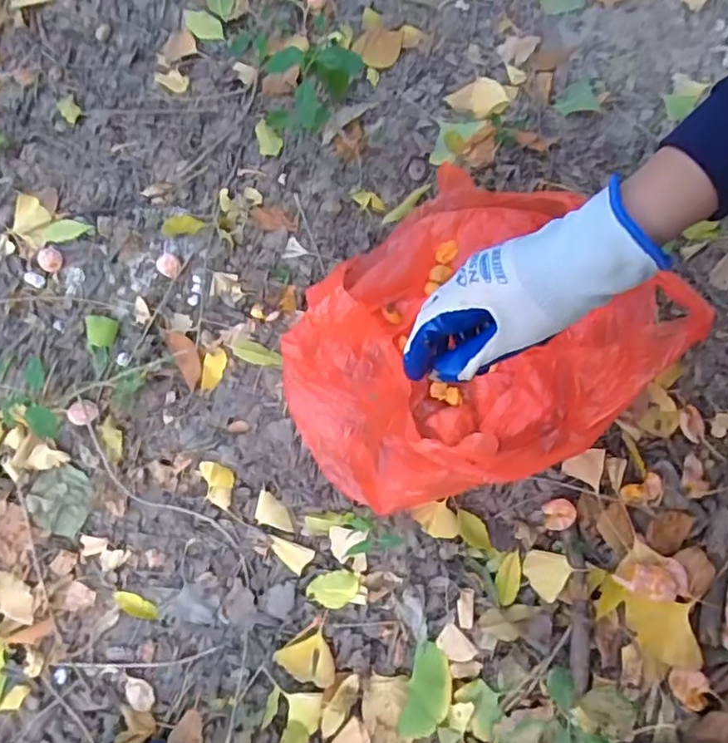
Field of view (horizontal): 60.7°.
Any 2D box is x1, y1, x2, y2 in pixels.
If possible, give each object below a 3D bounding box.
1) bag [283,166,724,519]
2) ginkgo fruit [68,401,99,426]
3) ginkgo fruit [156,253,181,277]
[{"bbox_3d":[0.076,-0.029,0.511,0.289,0.100,0.246,-34,77,-8],"label":"bag"},{"bbox_3d":[-0.246,0.036,0.545,0.027,0.015,0.019,-18,75,-4],"label":"ginkgo fruit"},{"bbox_3d":[-0.180,-0.098,0.574,0.021,0.015,0.022,0,75,1],"label":"ginkgo fruit"}]

